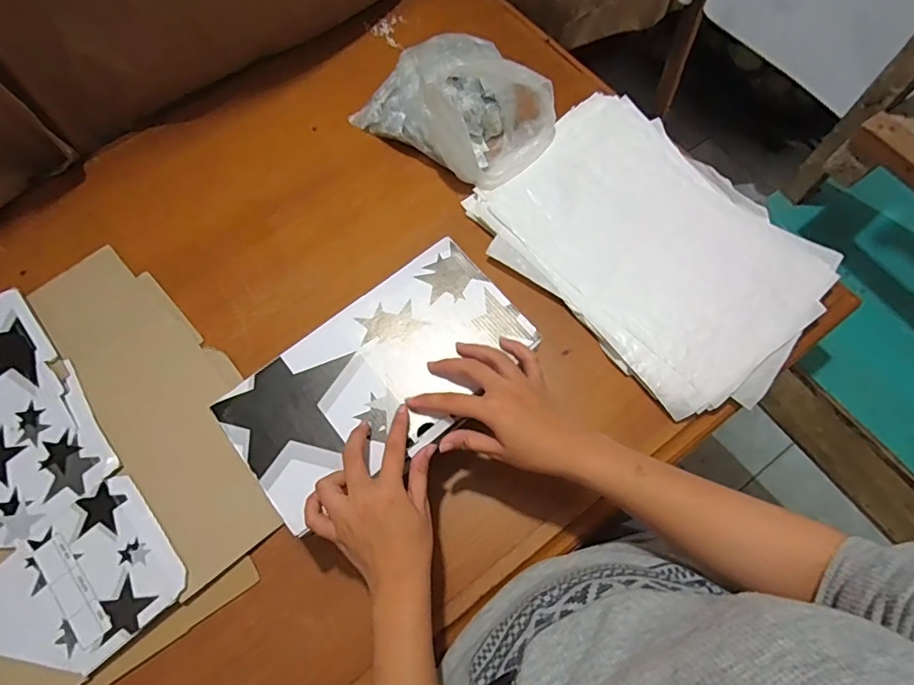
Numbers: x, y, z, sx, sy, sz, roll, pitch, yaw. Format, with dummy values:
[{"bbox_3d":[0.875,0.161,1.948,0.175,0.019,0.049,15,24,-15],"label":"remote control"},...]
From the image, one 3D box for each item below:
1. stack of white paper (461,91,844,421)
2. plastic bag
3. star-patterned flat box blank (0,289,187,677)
[{"bbox_3d":[0.226,-0.117,0.599,0.270,0.024,0.372,-43,76,-12],"label":"stack of white paper"},{"bbox_3d":[-0.001,-0.311,0.641,0.243,0.113,0.170,35,76,17],"label":"plastic bag"},{"bbox_3d":[-0.462,0.144,0.527,0.201,0.011,0.413,-39,72,-11],"label":"star-patterned flat box blank"}]

